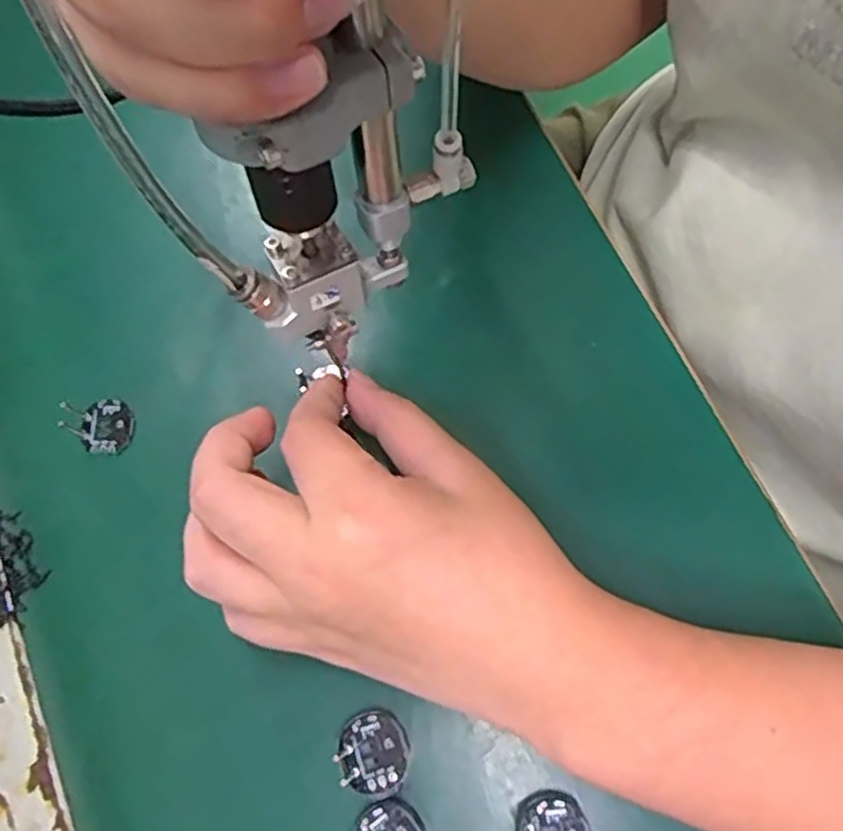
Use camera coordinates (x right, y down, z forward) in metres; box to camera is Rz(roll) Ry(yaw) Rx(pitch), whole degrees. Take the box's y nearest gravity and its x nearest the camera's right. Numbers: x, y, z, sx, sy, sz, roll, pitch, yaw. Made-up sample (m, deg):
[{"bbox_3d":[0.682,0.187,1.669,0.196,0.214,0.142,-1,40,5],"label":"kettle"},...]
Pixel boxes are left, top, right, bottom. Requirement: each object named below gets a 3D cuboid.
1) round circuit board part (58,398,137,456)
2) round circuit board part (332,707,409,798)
[{"bbox_3d":[-0.139,0.002,0.324,0.030,0.008,0.024,40,78,13],"label":"round circuit board part"},{"bbox_3d":[-0.017,0.125,0.278,0.026,0.012,0.028,-1,73,2],"label":"round circuit board part"}]

